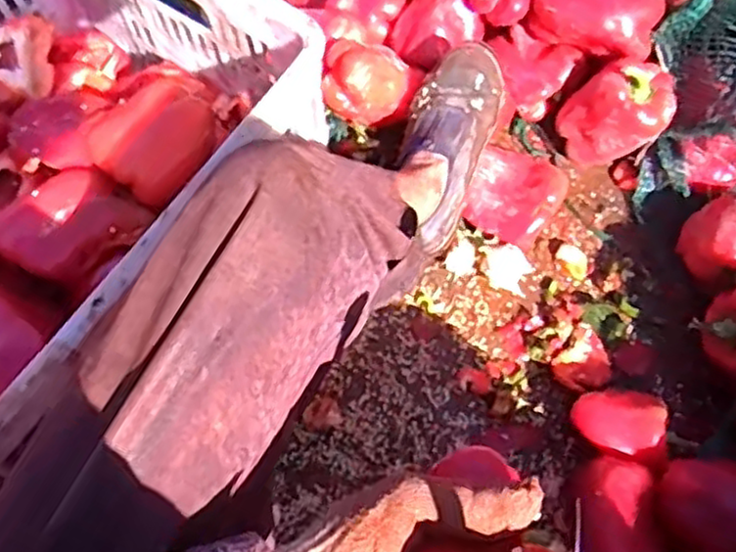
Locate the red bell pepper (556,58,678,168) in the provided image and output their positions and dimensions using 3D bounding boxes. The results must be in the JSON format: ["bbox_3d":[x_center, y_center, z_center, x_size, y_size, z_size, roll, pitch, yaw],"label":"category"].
[{"bbox_3d":[0.268,-0.173,0.782,0.103,0.114,0.073,2,65,0],"label":"red bell pepper"}]

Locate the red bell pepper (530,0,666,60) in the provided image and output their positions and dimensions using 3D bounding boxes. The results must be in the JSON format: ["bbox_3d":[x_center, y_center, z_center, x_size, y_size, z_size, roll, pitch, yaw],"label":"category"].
[{"bbox_3d":[0.243,-0.276,0.768,0.131,0.059,0.063,16,66,6],"label":"red bell pepper"}]

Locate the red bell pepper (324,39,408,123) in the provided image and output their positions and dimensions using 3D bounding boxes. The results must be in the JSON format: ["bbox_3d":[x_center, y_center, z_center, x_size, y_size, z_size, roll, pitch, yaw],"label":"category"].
[{"bbox_3d":[-0.004,-0.217,0.779,0.087,0.069,0.070,-16,67,-8],"label":"red bell pepper"}]

